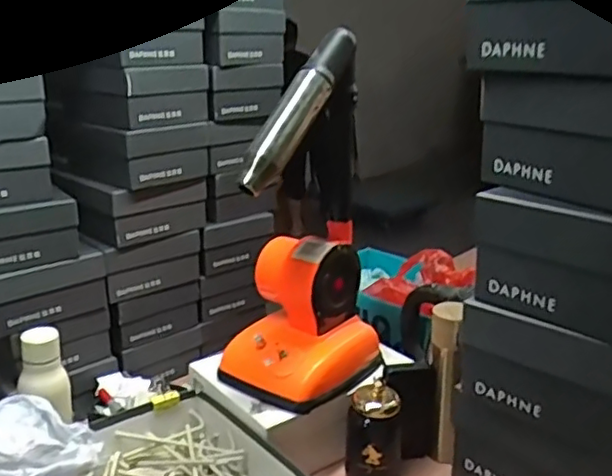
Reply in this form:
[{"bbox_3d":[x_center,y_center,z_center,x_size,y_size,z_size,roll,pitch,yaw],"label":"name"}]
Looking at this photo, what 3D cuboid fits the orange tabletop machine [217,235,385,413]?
[{"bbox_3d":[-0.009,0.112,0.992,0.169,0.199,0.198,16,24,39],"label":"orange tabletop machine"}]

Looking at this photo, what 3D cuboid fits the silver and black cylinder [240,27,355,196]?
[{"bbox_3d":[-0.009,-0.173,0.873,0.045,0.038,0.273,15,67,38],"label":"silver and black cylinder"}]

